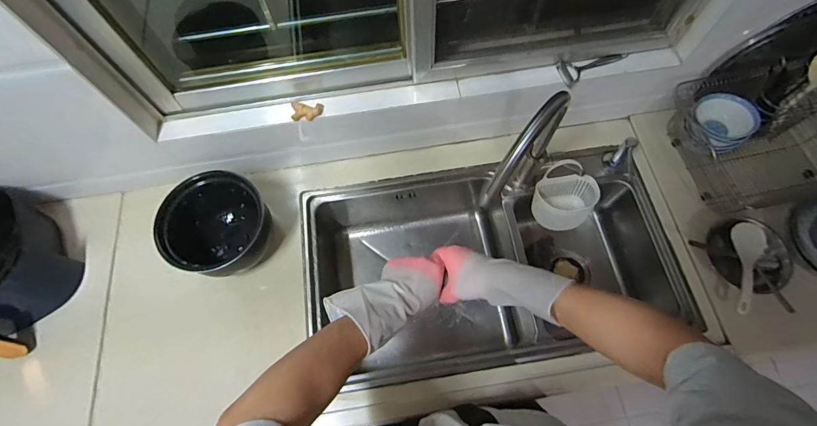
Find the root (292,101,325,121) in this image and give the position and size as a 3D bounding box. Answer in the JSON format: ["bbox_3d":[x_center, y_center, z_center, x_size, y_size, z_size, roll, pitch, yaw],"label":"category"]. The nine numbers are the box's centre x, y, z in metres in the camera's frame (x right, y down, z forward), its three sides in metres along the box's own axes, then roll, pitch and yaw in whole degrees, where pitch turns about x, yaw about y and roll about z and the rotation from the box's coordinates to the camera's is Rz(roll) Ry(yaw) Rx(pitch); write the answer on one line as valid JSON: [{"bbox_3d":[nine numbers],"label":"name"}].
[{"bbox_3d":[-0.202,-0.203,0.782,0.062,0.026,0.042,-6,68,0],"label":"root"}]

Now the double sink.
[{"bbox_3d":[0.178,0.130,0.937,0.793,0.231,0.447,-8,68,-1],"label":"double sink"}]

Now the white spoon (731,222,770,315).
[{"bbox_3d":[0.674,0.107,0.781,0.063,0.030,0.199,27,59,12],"label":"white spoon"}]

